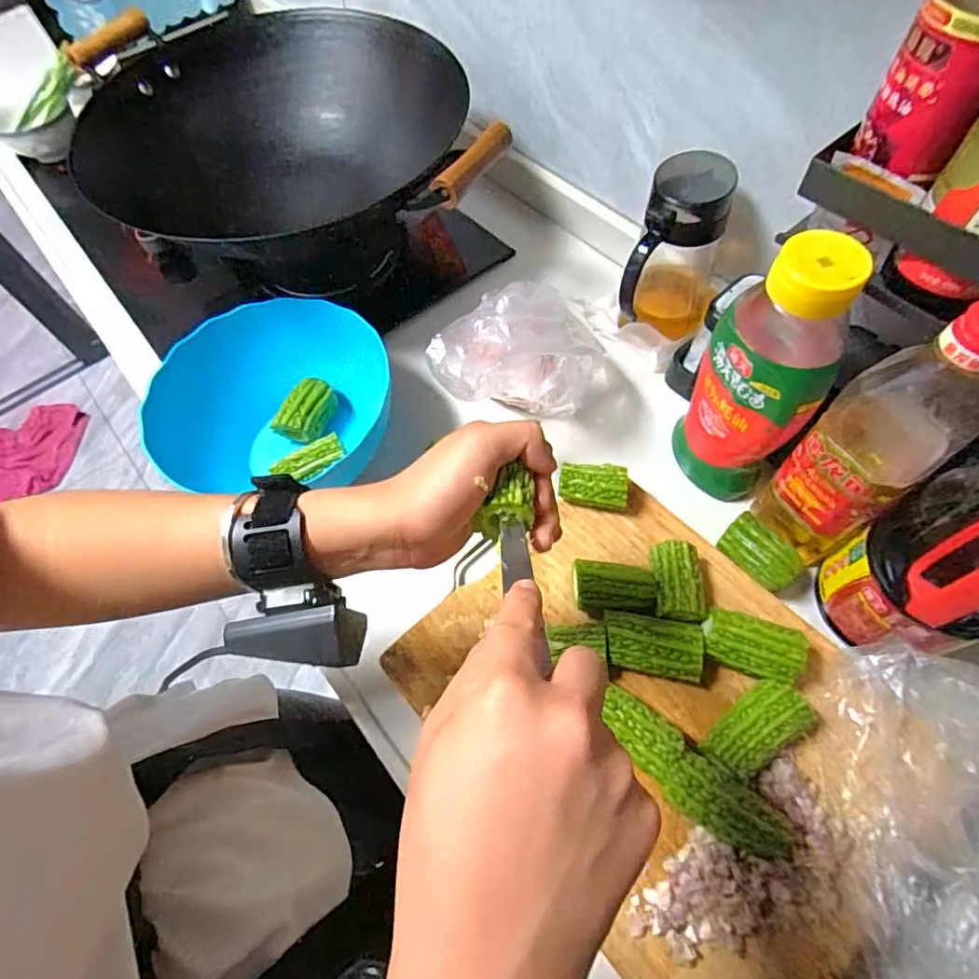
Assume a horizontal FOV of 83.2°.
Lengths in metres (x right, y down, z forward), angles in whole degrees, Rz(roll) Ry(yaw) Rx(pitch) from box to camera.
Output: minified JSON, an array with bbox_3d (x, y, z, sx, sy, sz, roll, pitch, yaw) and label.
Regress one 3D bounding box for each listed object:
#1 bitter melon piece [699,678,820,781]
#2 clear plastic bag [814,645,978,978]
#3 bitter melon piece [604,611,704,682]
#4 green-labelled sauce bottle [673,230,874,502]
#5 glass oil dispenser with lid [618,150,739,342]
[{"bbox_3d":[0.190,0.173,0.394,0.077,0.035,0.042,-31,64,-12],"label":"bitter melon piece"},{"bbox_3d":[0.290,0.230,0.351,0.114,0.078,0.242,4,62,6],"label":"clear plastic bag"},{"bbox_3d":[0.124,0.122,0.425,0.071,0.039,0.040,10,63,9],"label":"bitter melon piece"},{"bbox_3d":[0.205,-0.080,0.432,0.070,0.233,0.071,8,63,8],"label":"green-labelled sauce bottle"},{"bbox_3d":[0.179,-0.224,0.543,0.082,0.164,0.078,11,63,10],"label":"glass oil dispenser with lid"}]

